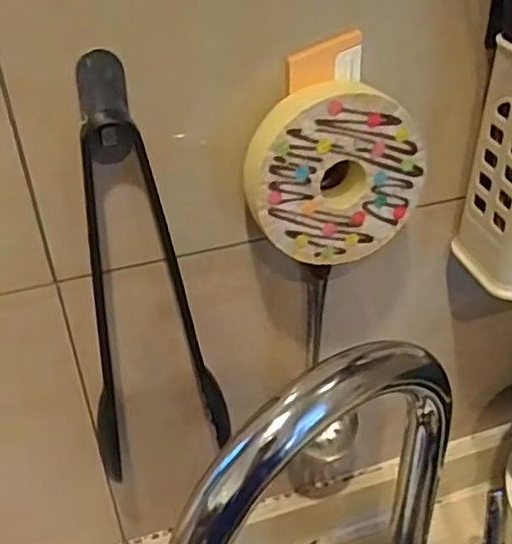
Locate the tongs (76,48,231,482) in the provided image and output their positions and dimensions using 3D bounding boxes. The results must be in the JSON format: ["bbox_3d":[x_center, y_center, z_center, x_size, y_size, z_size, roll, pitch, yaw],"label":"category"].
[{"bbox_3d":[-0.073,0.009,0.418,0.089,0.277,0.039,-11,37,-12],"label":"tongs"}]

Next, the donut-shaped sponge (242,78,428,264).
[{"bbox_3d":[0.046,-0.060,0.396,0.104,0.102,0.033,-14,38,-16],"label":"donut-shaped sponge"}]

